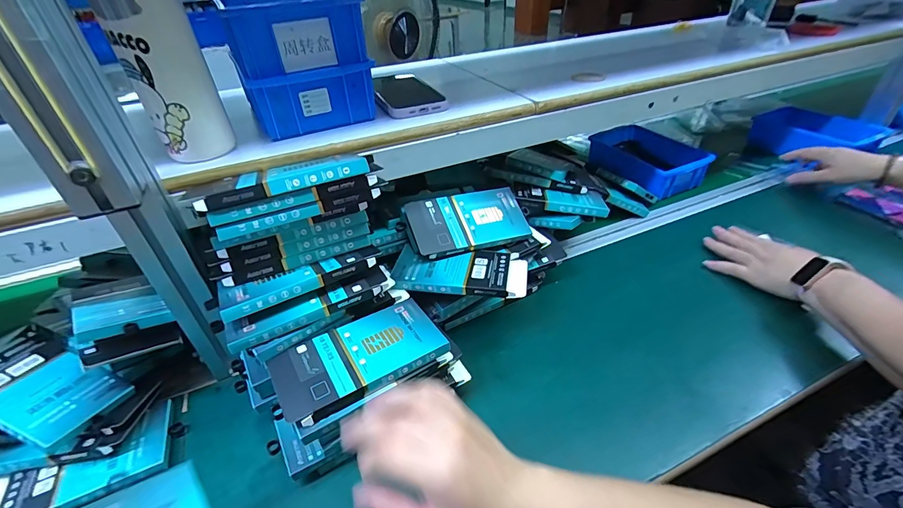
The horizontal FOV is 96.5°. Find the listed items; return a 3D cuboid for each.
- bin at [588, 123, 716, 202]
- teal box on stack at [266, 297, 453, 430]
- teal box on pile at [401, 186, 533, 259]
[{"bbox_3d":[0.379,-0.192,0.811,0.128,0.066,0.216,-18,43,-20],"label":"bin"},{"bbox_3d":[-0.086,0.094,0.382,0.152,0.012,0.081,-23,42,-25],"label":"teal box on stack"},{"bbox_3d":[0.021,-0.042,0.516,0.154,0.016,0.079,-12,65,-21],"label":"teal box on pile"}]

